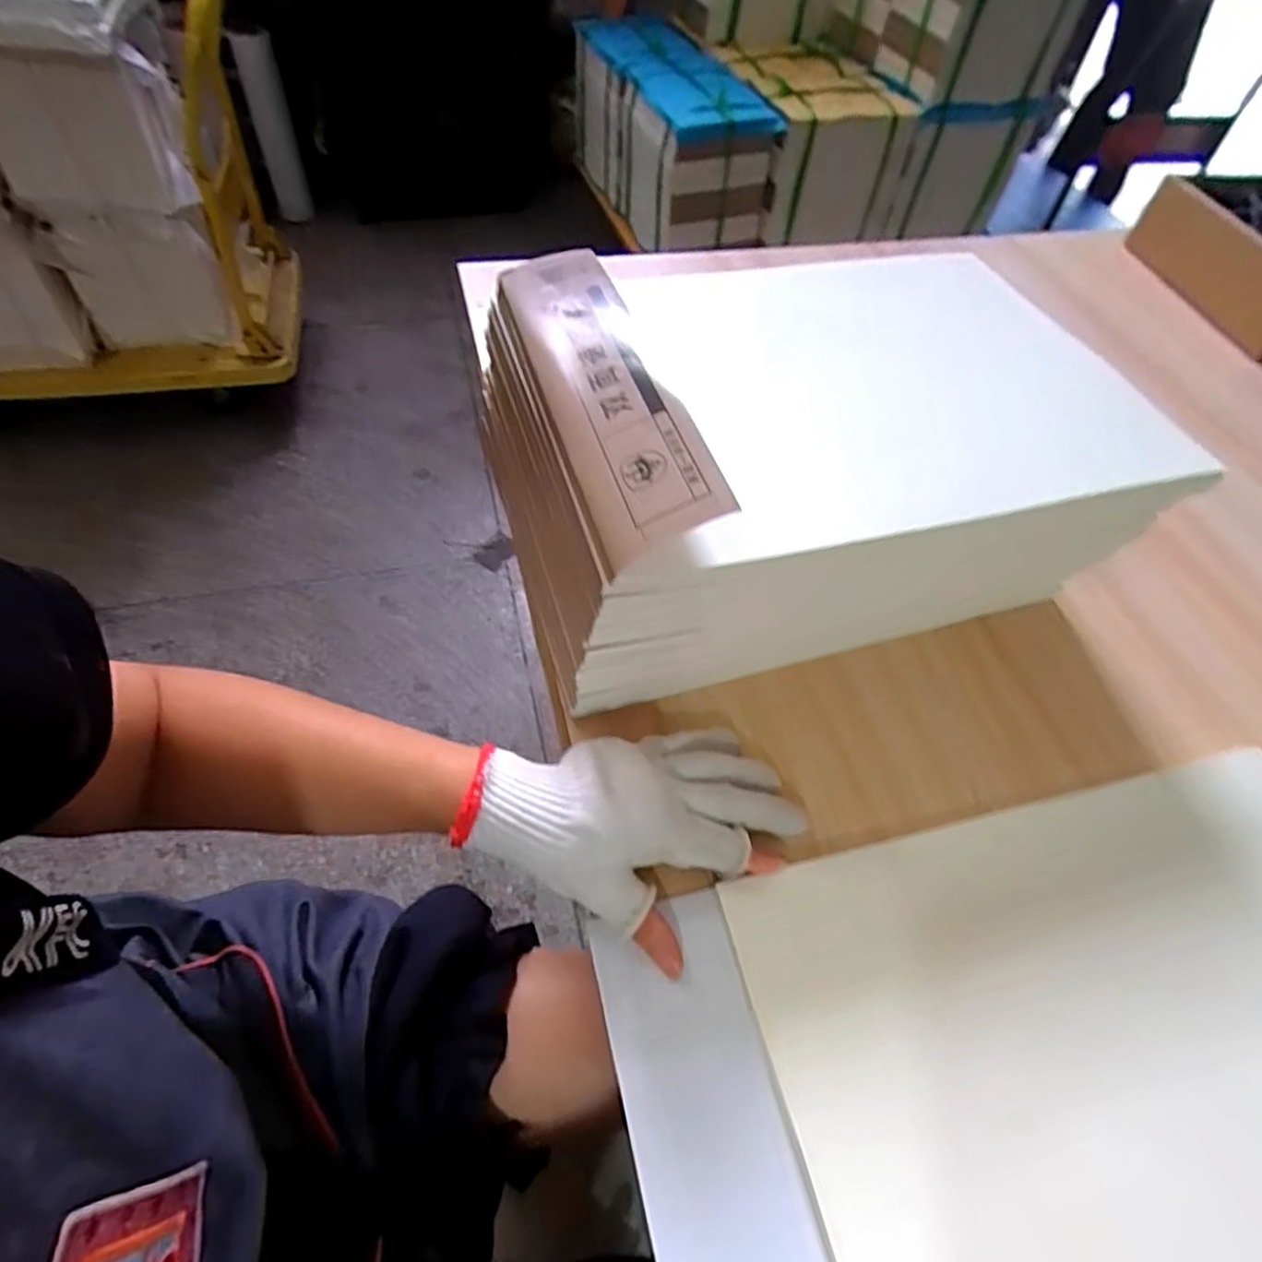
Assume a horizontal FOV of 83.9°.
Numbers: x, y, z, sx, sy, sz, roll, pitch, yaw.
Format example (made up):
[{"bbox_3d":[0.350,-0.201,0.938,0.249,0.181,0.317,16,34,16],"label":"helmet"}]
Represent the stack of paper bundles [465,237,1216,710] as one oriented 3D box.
[{"bbox_3d":[0.111,-0.133,0.472,0.386,0.158,0.275,-12,56,-13],"label":"stack of paper bundles"}]

